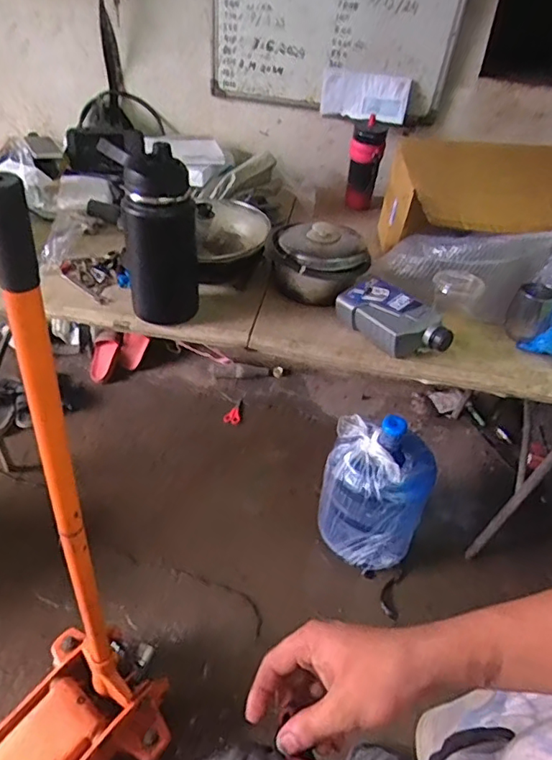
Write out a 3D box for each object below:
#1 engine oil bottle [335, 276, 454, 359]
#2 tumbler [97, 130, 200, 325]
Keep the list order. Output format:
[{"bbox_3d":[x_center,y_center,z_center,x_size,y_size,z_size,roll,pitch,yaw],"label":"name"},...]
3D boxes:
[{"bbox_3d":[0.221,-0.112,1.019,0.095,0.086,0.215,-28,51,-31],"label":"engine oil bottle"},{"bbox_3d":[-0.214,-0.265,0.962,0.143,0.313,0.127,-5,43,-10],"label":"tumbler"}]

